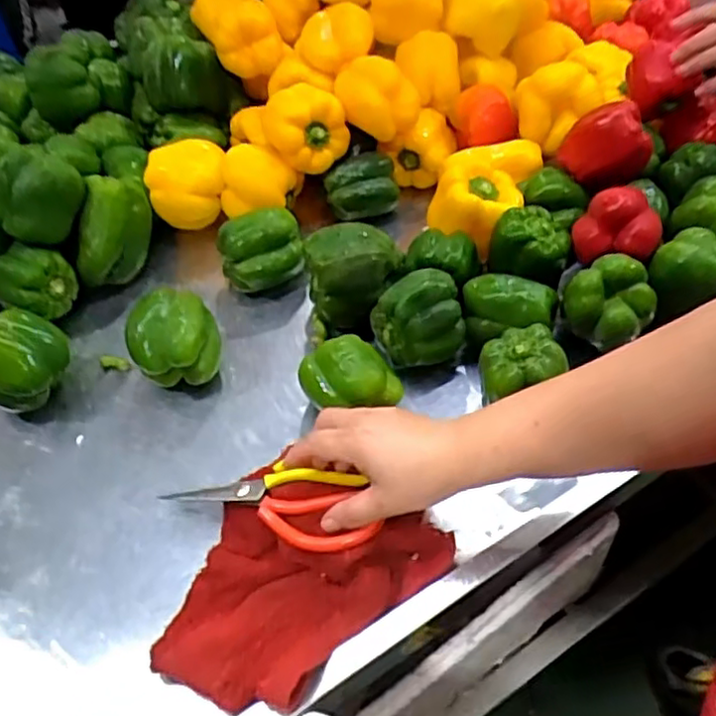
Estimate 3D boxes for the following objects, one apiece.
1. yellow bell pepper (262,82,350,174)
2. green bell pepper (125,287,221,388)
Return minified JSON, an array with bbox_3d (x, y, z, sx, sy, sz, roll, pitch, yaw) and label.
[{"bbox_3d":[-0.062,-0.262,0.769,0.081,0.078,0.078,-2,48,3],"label":"yellow bell pepper"},{"bbox_3d":[-0.175,-0.014,0.651,0.083,0.082,0.067,-19,50,-12],"label":"green bell pepper"}]

